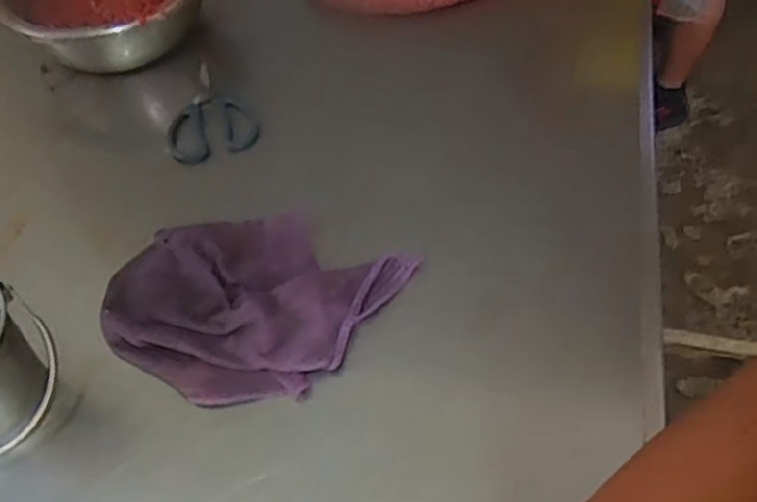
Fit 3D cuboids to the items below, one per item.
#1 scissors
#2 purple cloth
[{"bbox_3d":[-0.217,-0.188,0.929,0.110,0.017,0.186,-14,52,-5],"label":"scissors"},{"bbox_3d":[-0.135,0.035,0.736,0.241,0.046,0.235,27,60,25],"label":"purple cloth"}]

